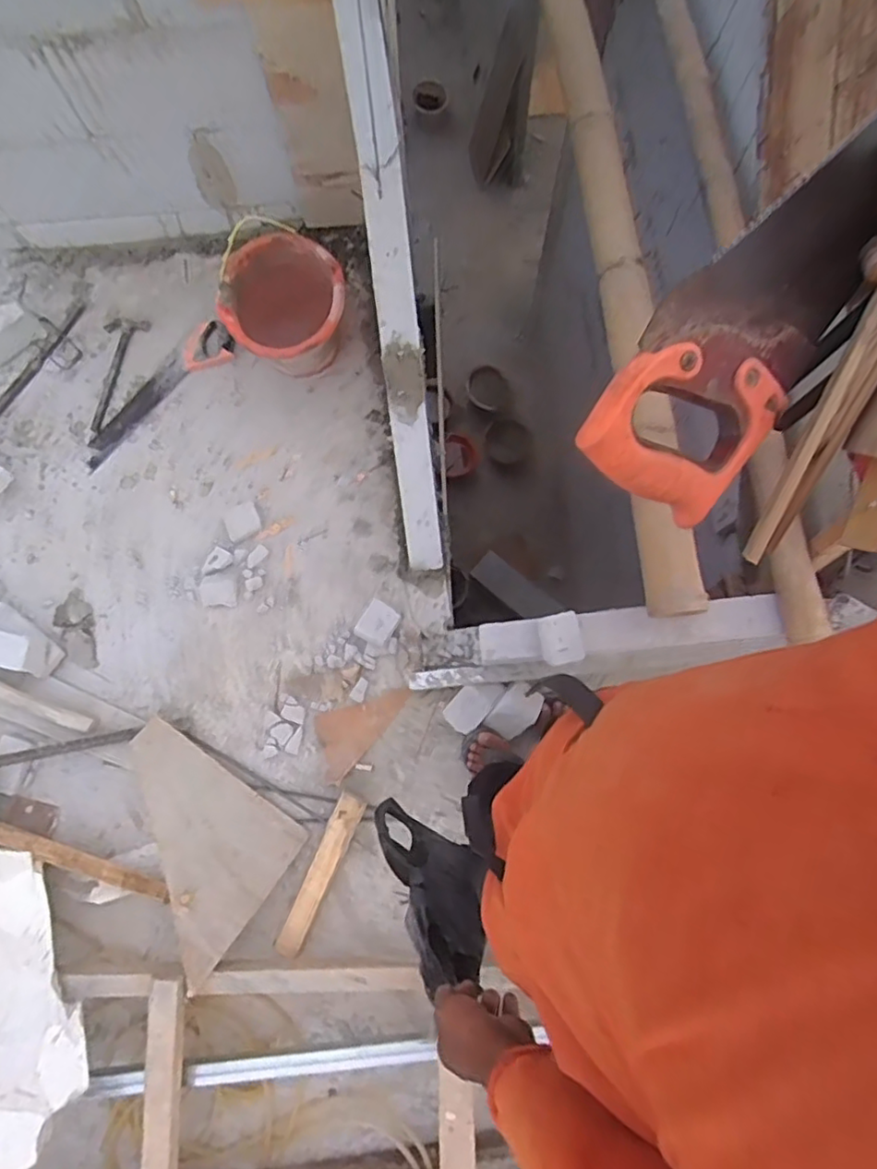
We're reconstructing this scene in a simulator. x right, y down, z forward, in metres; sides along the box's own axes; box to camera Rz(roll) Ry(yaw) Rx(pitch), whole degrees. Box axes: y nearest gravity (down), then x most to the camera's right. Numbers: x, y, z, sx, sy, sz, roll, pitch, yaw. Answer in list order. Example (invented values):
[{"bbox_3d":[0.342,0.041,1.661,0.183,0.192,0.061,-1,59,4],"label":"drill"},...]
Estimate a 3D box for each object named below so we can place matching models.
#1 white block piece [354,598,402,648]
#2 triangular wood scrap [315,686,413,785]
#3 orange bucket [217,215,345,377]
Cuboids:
[{"bbox_3d":[-0.132,0.085,1.338,0.082,0.033,0.089,29,79,17],"label":"white block piece"},{"bbox_3d":[-0.148,0.321,1.306,0.207,0.010,0.138,-18,78,-2],"label":"triangular wood scrap"},{"bbox_3d":[-0.337,-0.607,1.381,0.250,0.220,0.256,0,78,1],"label":"orange bucket"}]

